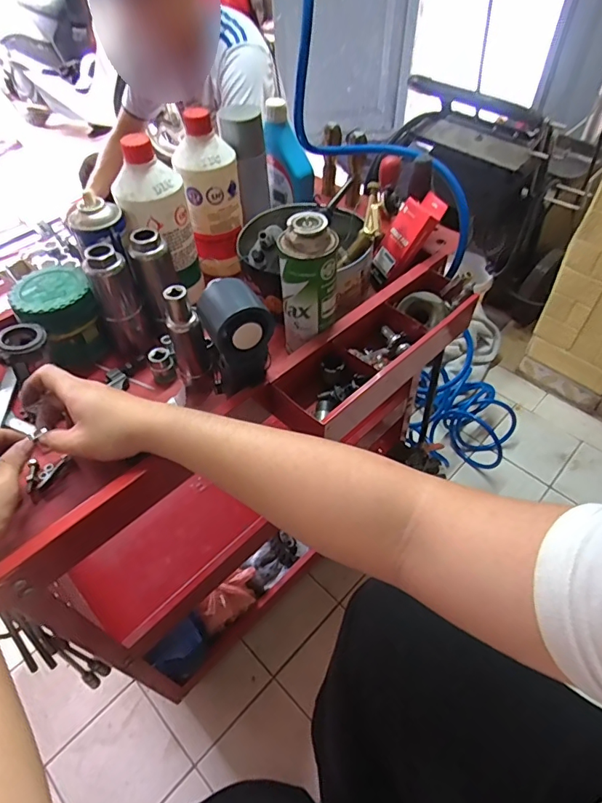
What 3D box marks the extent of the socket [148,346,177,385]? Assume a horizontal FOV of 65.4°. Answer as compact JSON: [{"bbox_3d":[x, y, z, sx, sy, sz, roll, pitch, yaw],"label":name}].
[{"bbox_3d":[-0.174,-0.045,0.593,0.028,0.040,0.025,-18,52,-13],"label":"socket"}]

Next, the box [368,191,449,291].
[{"bbox_3d":[0.148,-0.234,0.684,0.025,0.144,0.059,9,39,-41],"label":"box"}]

